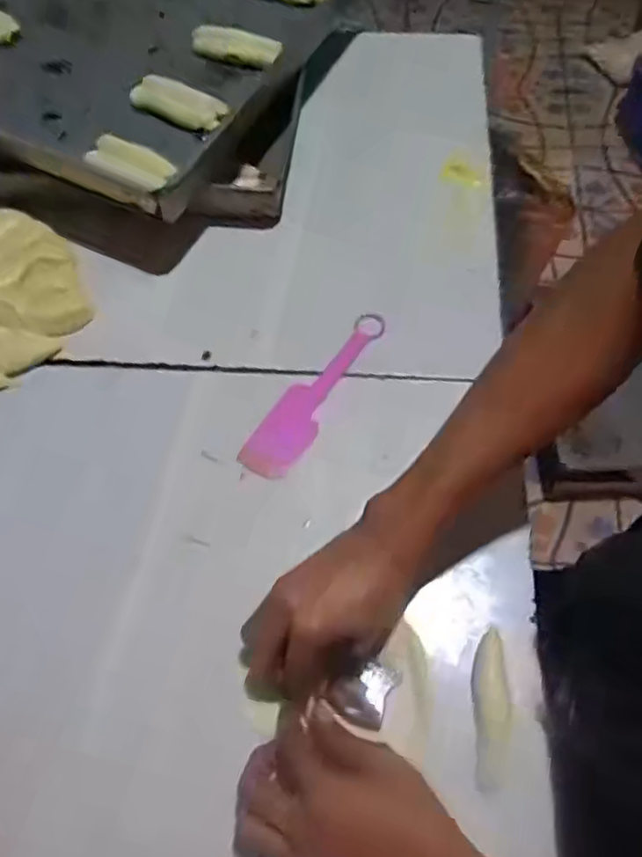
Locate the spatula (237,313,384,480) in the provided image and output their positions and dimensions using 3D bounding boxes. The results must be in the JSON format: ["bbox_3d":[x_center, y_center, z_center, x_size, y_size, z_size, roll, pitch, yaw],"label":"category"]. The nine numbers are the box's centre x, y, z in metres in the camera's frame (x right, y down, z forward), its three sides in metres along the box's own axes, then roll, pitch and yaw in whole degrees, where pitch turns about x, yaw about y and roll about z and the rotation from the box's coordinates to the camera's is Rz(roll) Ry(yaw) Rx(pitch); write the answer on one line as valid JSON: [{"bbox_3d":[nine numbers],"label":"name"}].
[{"bbox_3d":[-0.002,-0.033,0.582,0.044,0.010,0.180,30,68,17],"label":"spatula"}]

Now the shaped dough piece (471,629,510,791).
[{"bbox_3d":[0.117,0.192,0.462,0.023,0.007,0.100,1,63,4],"label":"shaped dough piece"}]

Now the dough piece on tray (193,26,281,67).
[{"bbox_3d":[-0.088,-0.397,0.695,0.101,0.023,0.028,17,65,12],"label":"dough piece on tray"}]

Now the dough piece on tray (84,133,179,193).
[{"bbox_3d":[-0.178,-0.248,0.630,0.085,0.017,0.050,28,68,16],"label":"dough piece on tray"}]

